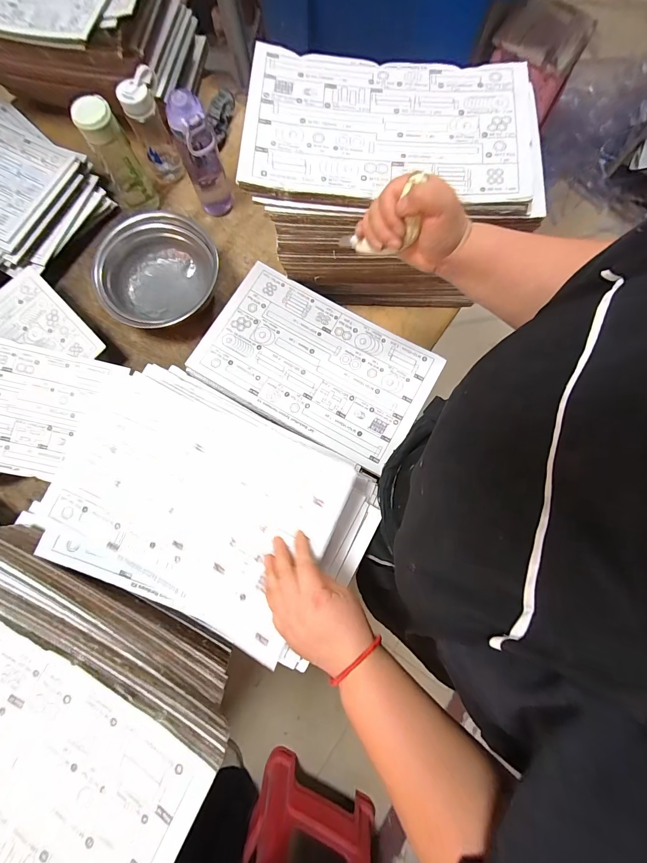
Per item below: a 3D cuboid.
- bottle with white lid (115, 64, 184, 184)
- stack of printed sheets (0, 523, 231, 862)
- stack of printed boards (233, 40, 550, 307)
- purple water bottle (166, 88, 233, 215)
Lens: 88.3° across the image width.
[{"bbox_3d":[-0.371,-0.651,0.725,0.071,0.172,0.086,-8,79,-2],"label":"bottle with white lid"},{"bbox_3d":[-0.334,0.328,0.380,0.421,0.137,0.266,32,80,6],"label":"stack of printed sheets"},{"bbox_3d":[0.093,-0.398,0.596,0.395,0.277,0.235,3,79,0],"label":"stack of printed boards"},{"bbox_3d":[-0.245,-0.546,0.682,0.074,0.210,0.062,-21,80,-5],"label":"purple water bottle"}]

